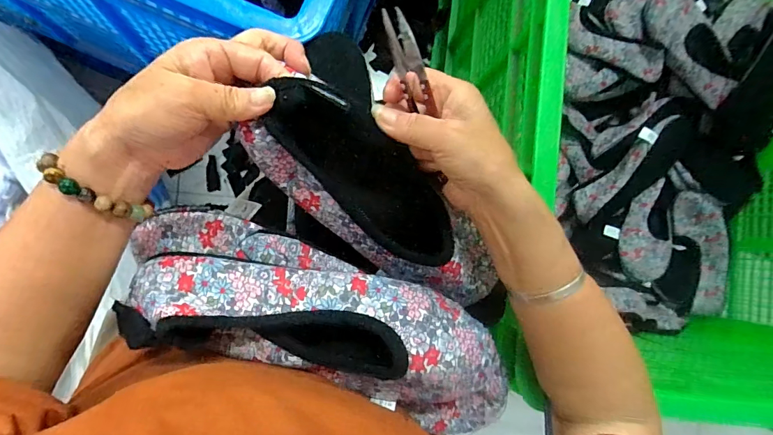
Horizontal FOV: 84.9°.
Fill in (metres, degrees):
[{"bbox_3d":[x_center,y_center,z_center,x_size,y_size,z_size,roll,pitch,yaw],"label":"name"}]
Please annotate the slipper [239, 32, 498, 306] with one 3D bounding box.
[{"bbox_3d":[0.006,-0.006,0.325,0.087,0.052,0.241,-47,117,-8],"label":"slipper"}]

